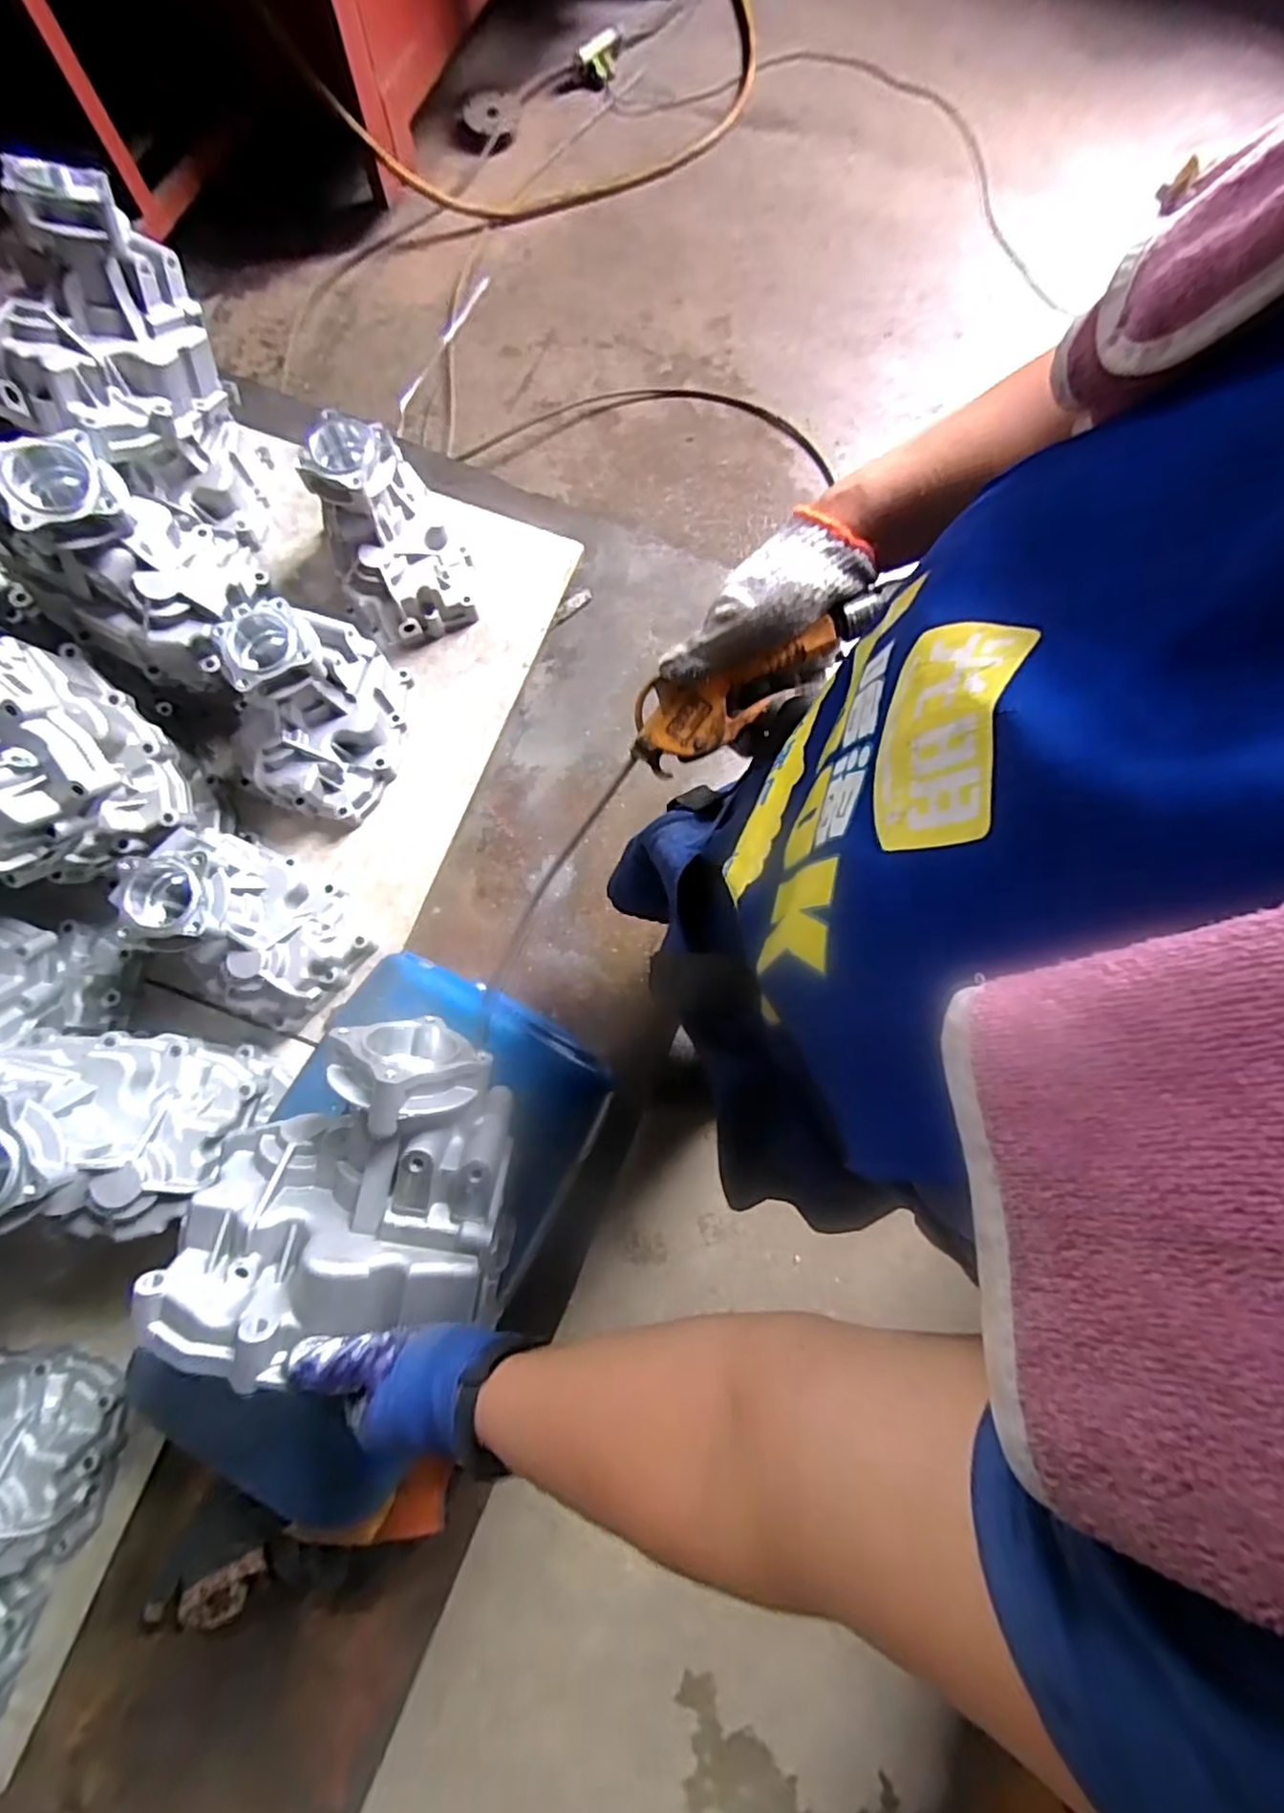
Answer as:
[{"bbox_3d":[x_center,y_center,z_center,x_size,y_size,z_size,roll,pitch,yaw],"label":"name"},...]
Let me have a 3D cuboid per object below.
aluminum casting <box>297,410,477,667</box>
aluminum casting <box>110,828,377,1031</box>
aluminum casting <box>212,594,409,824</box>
[{"bbox_3d":[-0.321,-0.478,0.860,0.173,0.195,0.180,0,78,-2],"label":"aluminum casting"},{"bbox_3d":[-0.455,0.011,0.765,0.213,0.186,0.156,43,80,7],"label":"aluminum casting"},{"bbox_3d":[-0.408,-0.246,0.817,0.158,0.184,0.218,8,78,0],"label":"aluminum casting"}]

